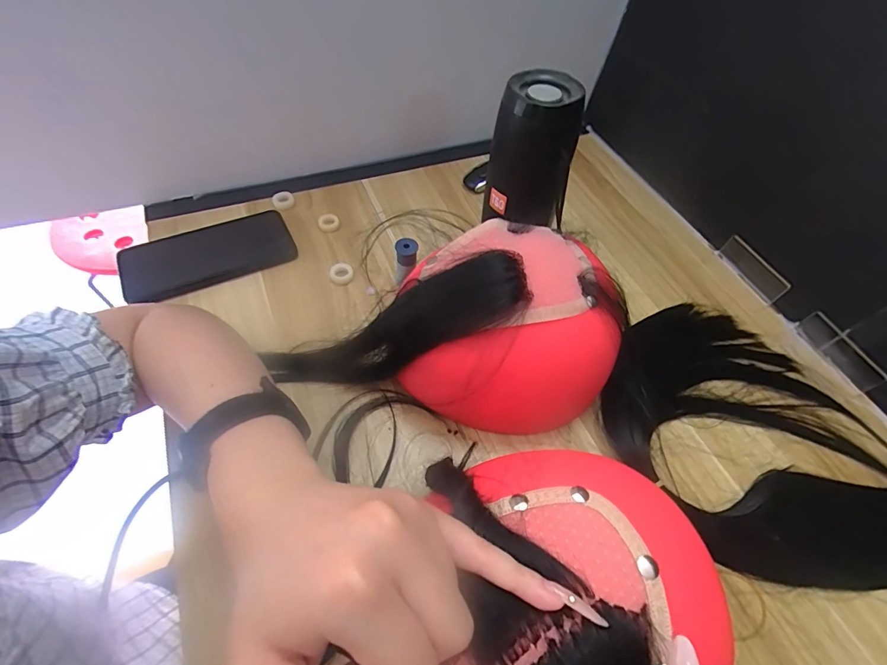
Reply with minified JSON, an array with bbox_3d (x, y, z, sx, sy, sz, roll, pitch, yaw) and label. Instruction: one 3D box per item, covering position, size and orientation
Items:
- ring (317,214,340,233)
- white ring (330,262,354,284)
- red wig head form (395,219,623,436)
[{"bbox_3d":[-0.127,-0.122,0.452,0.023,0.005,0.024,2,57,-3],"label":"ring"},{"bbox_3d":[-0.103,-0.060,0.413,0.022,0.006,0.023,2,57,-3],"label":"white ring"},{"bbox_3d":[0.049,0.003,0.325,0.165,0.124,0.137,2,57,-4],"label":"red wig head form"}]

